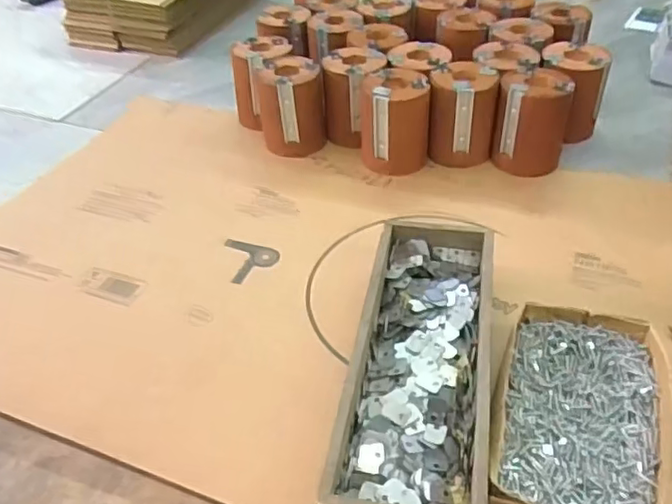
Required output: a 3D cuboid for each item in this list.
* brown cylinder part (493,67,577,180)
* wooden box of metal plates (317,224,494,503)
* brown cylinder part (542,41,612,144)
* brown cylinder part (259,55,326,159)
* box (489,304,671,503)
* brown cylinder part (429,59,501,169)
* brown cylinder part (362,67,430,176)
[{"bbox_3d":[0.224,-0.149,0.704,0.077,0.098,0.077,13,44,17],"label":"brown cylinder part"},{"bbox_3d":[0.066,0.091,0.475,0.098,0.065,0.282,6,42,10],"label":"wooden box of metal plates"},{"bbox_3d":[0.285,-0.190,0.749,0.077,0.099,0.090,5,42,8],"label":"brown cylinder part"},{"bbox_3d":[-0.055,-0.184,0.767,0.078,0.097,0.087,-5,41,-3],"label":"brown cylinder part"},{"bbox_3d":[0.168,0.127,0.432,0.111,0.055,0.193,14,44,18],"label":"box"},{"bbox_3d":[0.149,-0.161,0.728,0.075,0.100,0.079,5,42,9],"label":"brown cylinder part"},{"bbox_3d":[0.071,-0.153,0.726,0.079,0.101,0.077,1,41,5],"label":"brown cylinder part"}]

